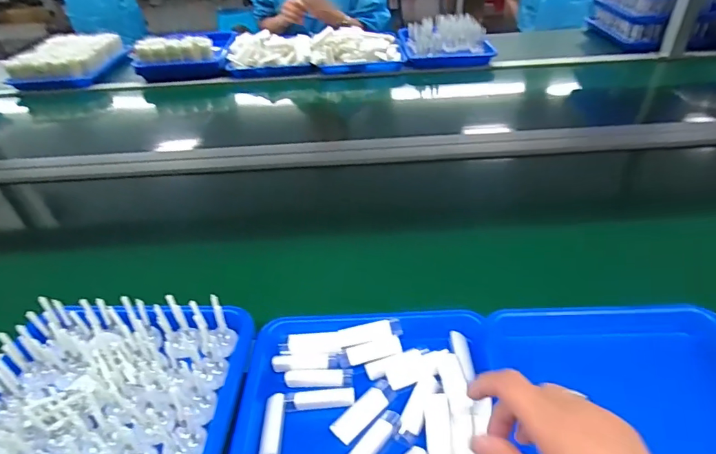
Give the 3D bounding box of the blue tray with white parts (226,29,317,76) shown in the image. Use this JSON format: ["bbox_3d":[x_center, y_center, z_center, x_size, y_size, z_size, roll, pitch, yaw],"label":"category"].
[{"bbox_3d":[-0.243,-0.504,1.272,0.255,0.081,0.181,-5,37,-2],"label":"blue tray with white parts"}]

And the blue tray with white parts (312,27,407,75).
[{"bbox_3d":[-0.007,-0.527,1.283,0.264,0.078,0.193,-5,37,-2],"label":"blue tray with white parts"}]

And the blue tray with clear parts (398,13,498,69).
[{"bbox_3d":[0.263,-0.571,1.347,0.262,0.080,0.273,-3,37,0],"label":"blue tray with clear parts"}]

